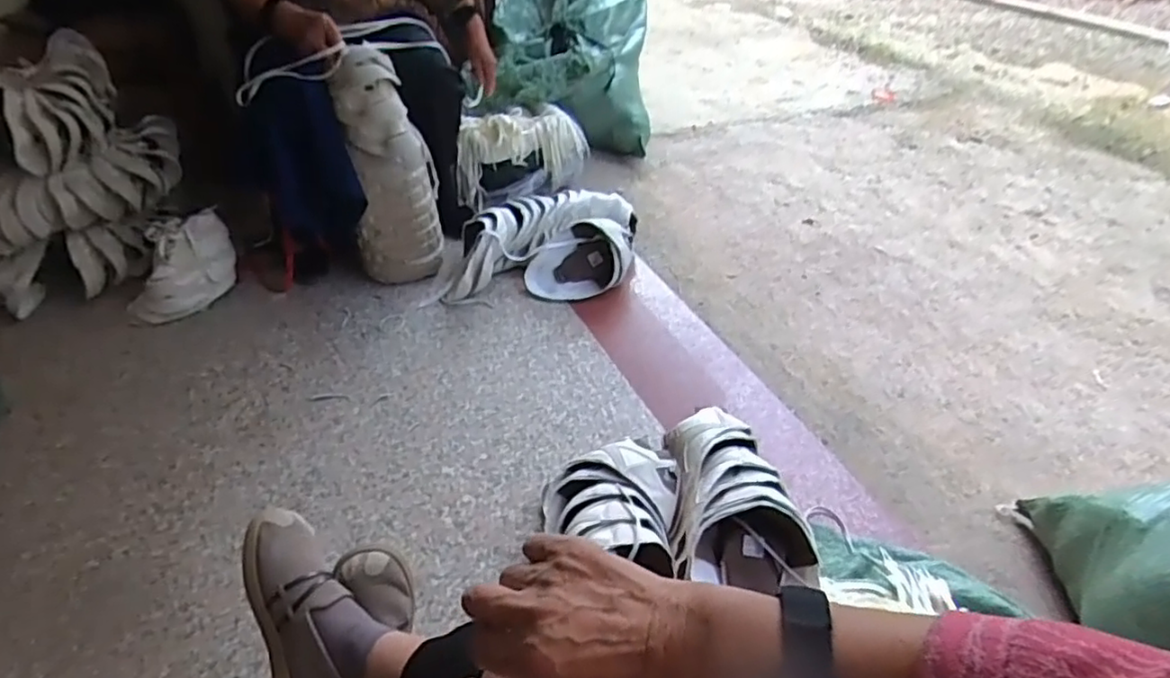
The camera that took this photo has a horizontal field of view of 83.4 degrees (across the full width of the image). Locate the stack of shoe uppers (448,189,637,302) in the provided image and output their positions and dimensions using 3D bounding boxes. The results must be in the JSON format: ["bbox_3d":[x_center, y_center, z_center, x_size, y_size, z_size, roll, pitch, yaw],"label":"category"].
[{"bbox_3d":[-0.088,-0.205,1.404,0.404,0.118,0.248,-5,42,-5],"label":"stack of shoe uppers"}]

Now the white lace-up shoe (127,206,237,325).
[{"bbox_3d":[-0.832,-0.148,1.350,0.107,0.140,0.227,15,44,17],"label":"white lace-up shoe"}]

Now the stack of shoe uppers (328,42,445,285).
[{"bbox_3d":[-0.391,-0.325,1.322,0.140,0.434,0.149,8,42,9],"label":"stack of shoe uppers"}]

